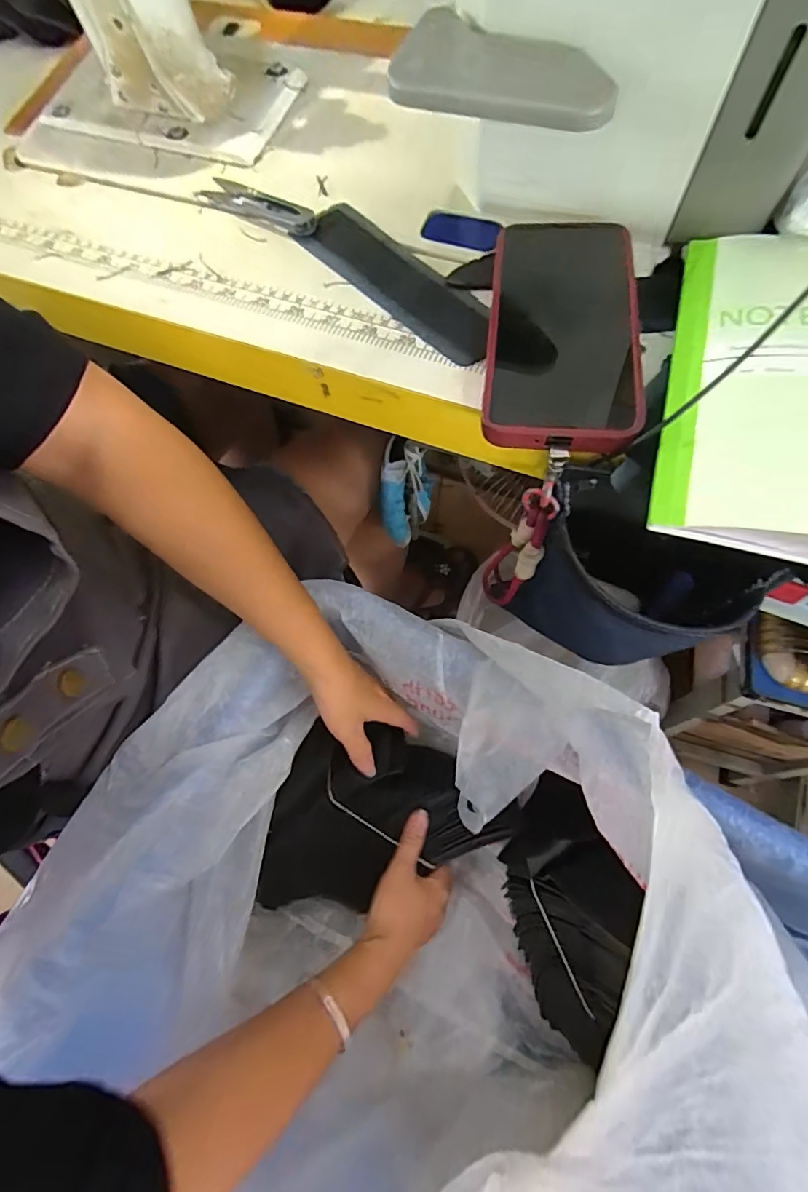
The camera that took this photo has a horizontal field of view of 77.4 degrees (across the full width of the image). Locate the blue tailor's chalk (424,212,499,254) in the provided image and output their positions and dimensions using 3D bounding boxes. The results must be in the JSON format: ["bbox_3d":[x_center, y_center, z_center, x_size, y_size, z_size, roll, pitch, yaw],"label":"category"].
[{"bbox_3d":[0.041,-0.251,0.345,0.052,0.007,0.031,23,68,12],"label":"blue tailor's chalk"}]

